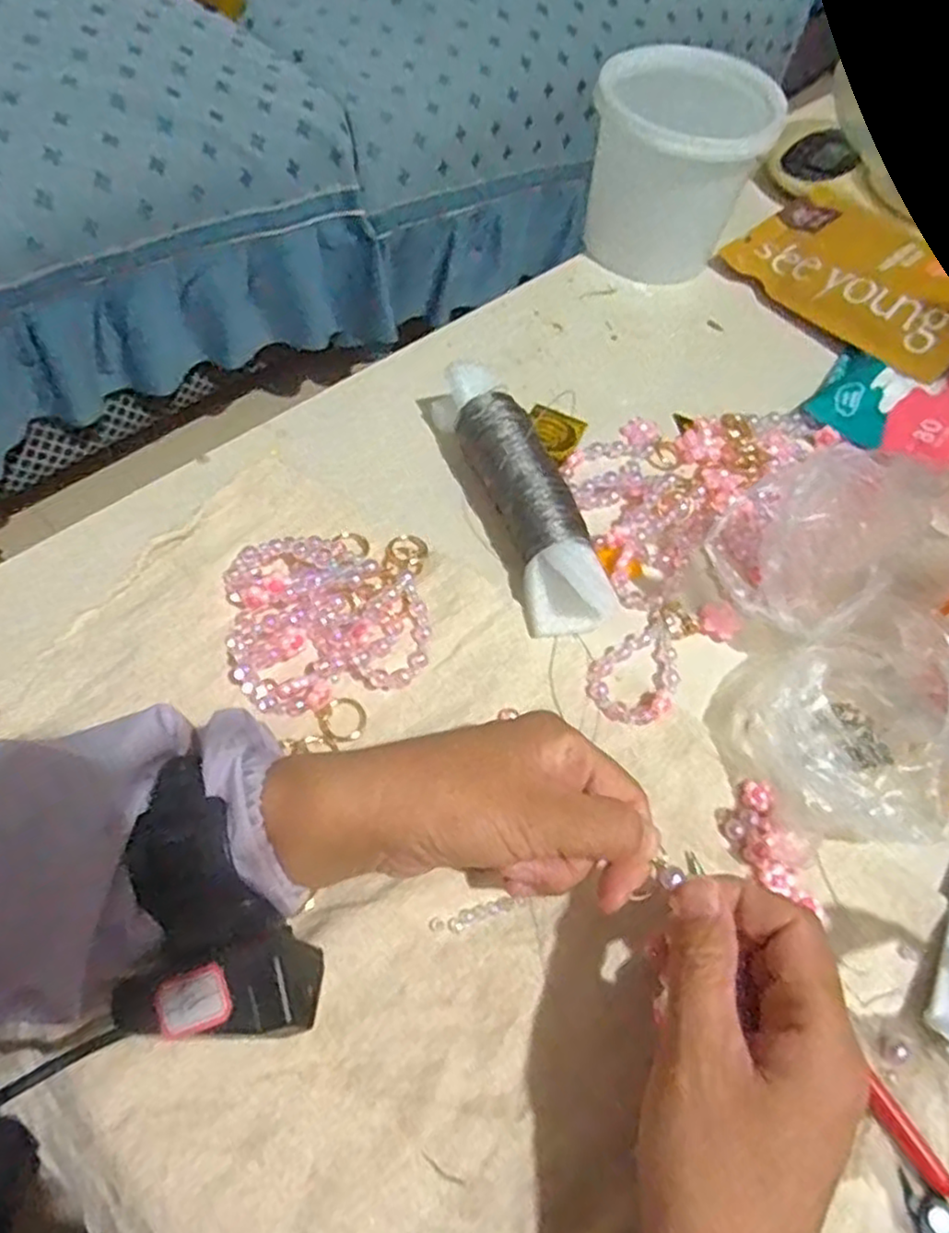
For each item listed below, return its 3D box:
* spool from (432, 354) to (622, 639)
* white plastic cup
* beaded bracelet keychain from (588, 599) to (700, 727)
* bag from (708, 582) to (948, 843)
[{"bbox_3d":[0.024,-0.076,0.426,0.046,0.039,0.187,-17,64,-13],"label":"spool"},{"bbox_3d":[0.147,-0.332,0.549,0.122,0.120,0.110,14,61,4],"label":"white plastic cup"},{"bbox_3d":[0.097,0.024,0.393,0.044,0.009,0.082,42,66,17],"label":"beaded bracelet keychain"},{"bbox_3d":[0.186,0.048,0.349,0.102,0.072,0.106,-31,68,-19],"label":"bag"}]

